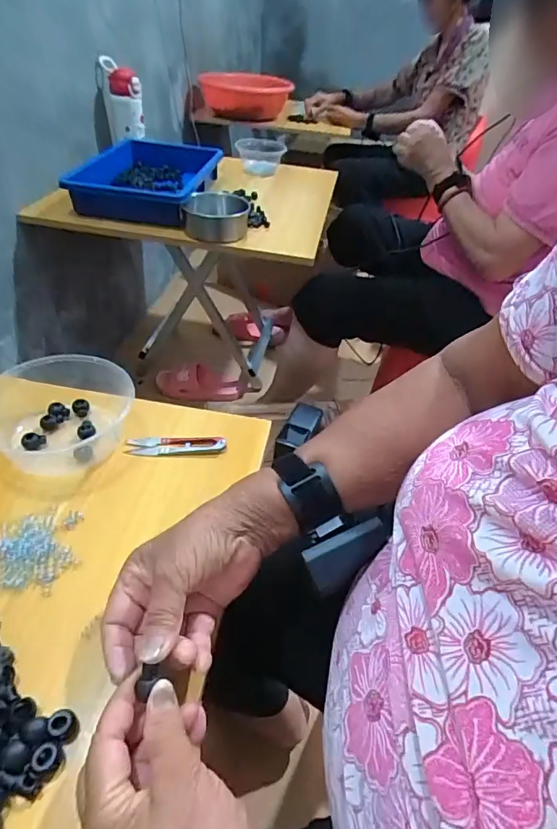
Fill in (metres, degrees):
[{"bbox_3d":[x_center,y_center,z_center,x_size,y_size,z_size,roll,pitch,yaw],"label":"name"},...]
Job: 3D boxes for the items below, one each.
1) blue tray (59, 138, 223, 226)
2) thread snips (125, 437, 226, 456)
[{"bbox_3d":[-0.290,-0.519,1.022,0.269,0.070,0.371,6,44,0],"label":"blue tray"},{"bbox_3d":[-0.107,0.032,0.489,0.100,0.013,0.024,1,44,-5],"label":"thread snips"}]

